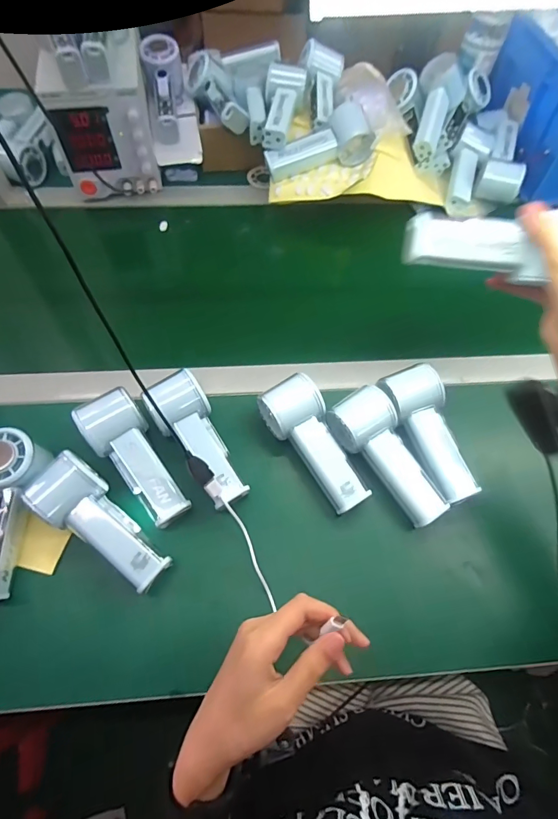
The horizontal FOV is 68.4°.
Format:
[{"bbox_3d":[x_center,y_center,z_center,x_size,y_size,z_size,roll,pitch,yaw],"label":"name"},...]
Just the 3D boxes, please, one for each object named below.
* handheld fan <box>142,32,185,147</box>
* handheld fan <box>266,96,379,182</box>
[{"bbox_3d":[-0.172,-0.477,0.623,0.052,0.063,0.154,-4,85,-4],"label":"handheld fan"},{"bbox_3d":[0.054,-0.382,0.597,0.153,0.047,0.080,-21,64,3],"label":"handheld fan"}]

